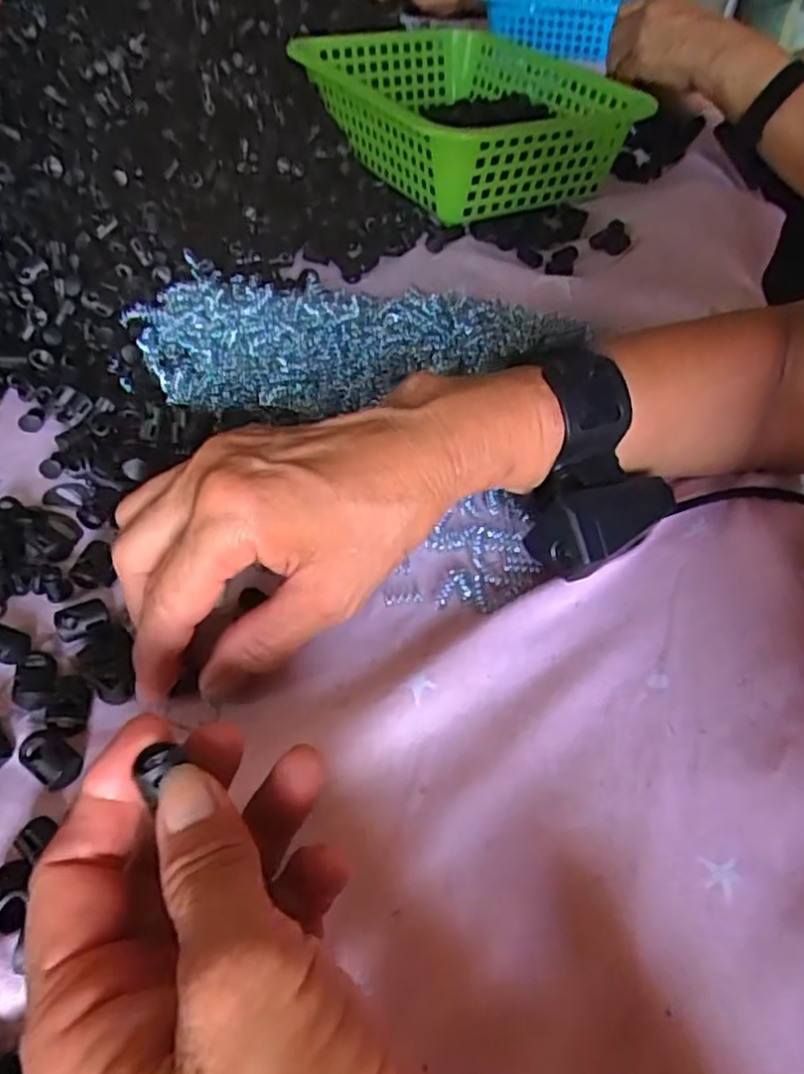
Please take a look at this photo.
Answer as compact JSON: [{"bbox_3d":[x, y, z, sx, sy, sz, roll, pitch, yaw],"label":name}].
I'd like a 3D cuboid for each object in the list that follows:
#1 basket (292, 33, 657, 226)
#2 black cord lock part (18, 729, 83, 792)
[{"bbox_3d":[0.056,-0.382,0.643,0.235,0.085,0.279,-22,51,-22],"label":"basket"},{"bbox_3d":[-0.122,0.077,0.242,0.020,0.009,0.014,28,51,22],"label":"black cord lock part"}]

